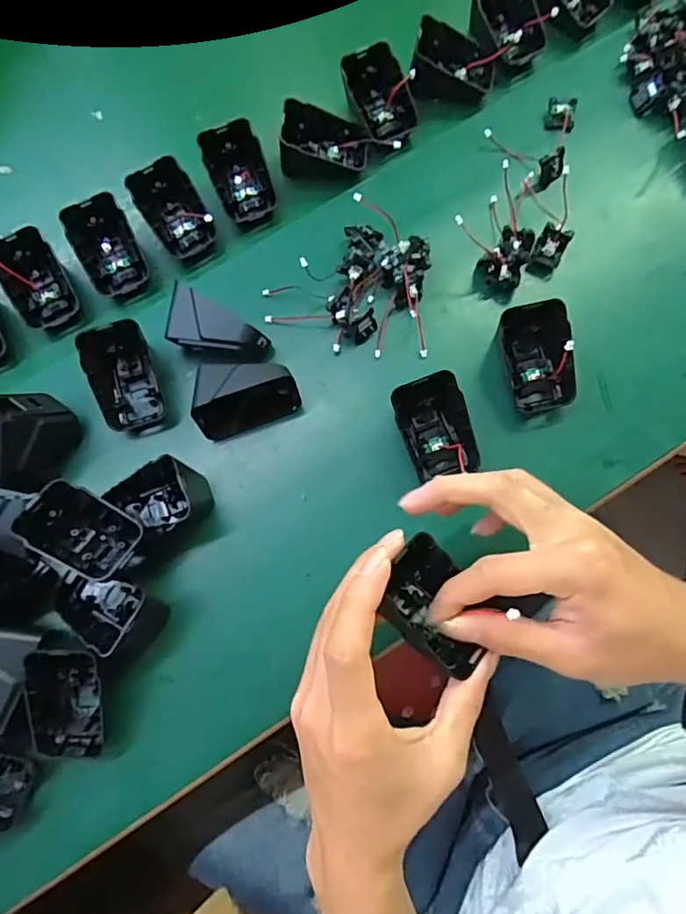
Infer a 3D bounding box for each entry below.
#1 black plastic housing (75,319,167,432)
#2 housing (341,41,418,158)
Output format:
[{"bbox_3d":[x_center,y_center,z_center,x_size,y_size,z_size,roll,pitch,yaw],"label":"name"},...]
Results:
[{"bbox_3d":[-0.149,-0.054,0.369,0.043,0.042,0.065,-12,77,-1],"label":"black plastic housing"},{"bbox_3d":[0.030,-0.281,0.427,0.045,0.026,0.074,-23,107,1],"label":"housing"}]

